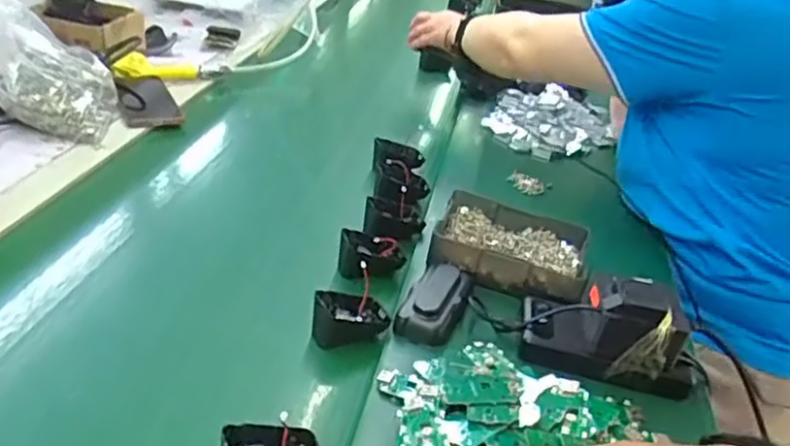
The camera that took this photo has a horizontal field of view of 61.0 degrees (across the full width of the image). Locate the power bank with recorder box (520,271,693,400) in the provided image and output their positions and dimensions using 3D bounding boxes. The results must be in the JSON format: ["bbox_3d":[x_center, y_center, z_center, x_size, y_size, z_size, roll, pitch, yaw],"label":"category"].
[{"bbox_3d":[0.193,0.092,0.600,0.148,0.081,0.059,12,31,9],"label":"power bank with recorder box"}]

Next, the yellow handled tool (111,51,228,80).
[{"bbox_3d":[-0.354,-0.247,1.069,0.173,0.047,0.031,-8,34,-24],"label":"yellow handled tool"}]

